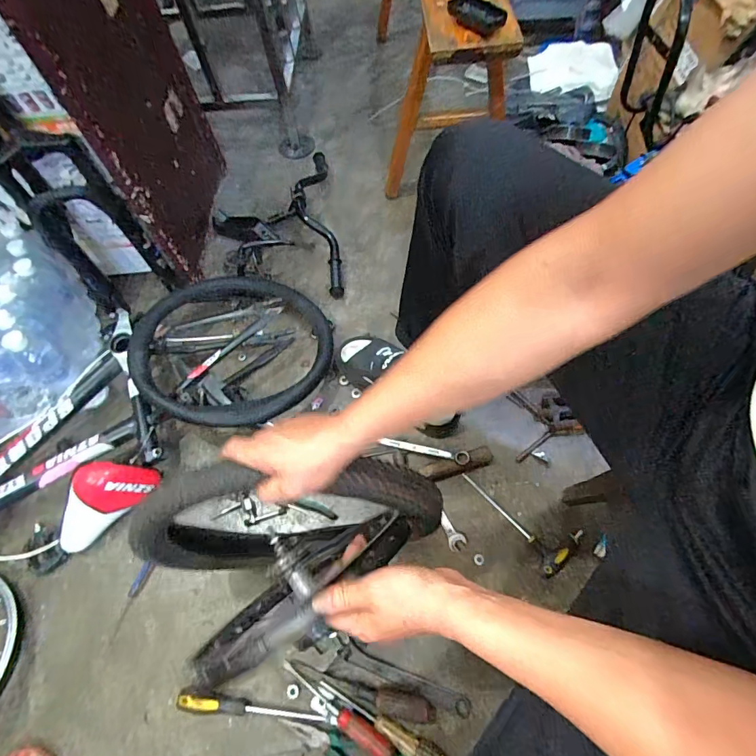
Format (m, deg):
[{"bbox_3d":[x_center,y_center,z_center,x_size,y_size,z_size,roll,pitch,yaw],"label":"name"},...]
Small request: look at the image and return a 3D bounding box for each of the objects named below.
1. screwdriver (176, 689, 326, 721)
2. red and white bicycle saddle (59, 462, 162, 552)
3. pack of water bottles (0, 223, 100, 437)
[{"bbox_3d":[-0.186,0.483,0.631,0.211,0.035,0.029,4,62,6],"label":"screwdriver"},{"bbox_3d":[-0.480,0.214,0.732,0.186,0.129,0.047,-38,50,3],"label":"red and white bicycle saddle"},{"bbox_3d":[-0.721,-0.100,0.850,0.220,0.188,0.349,-19,62,-7],"label":"pack of water bottles"}]

